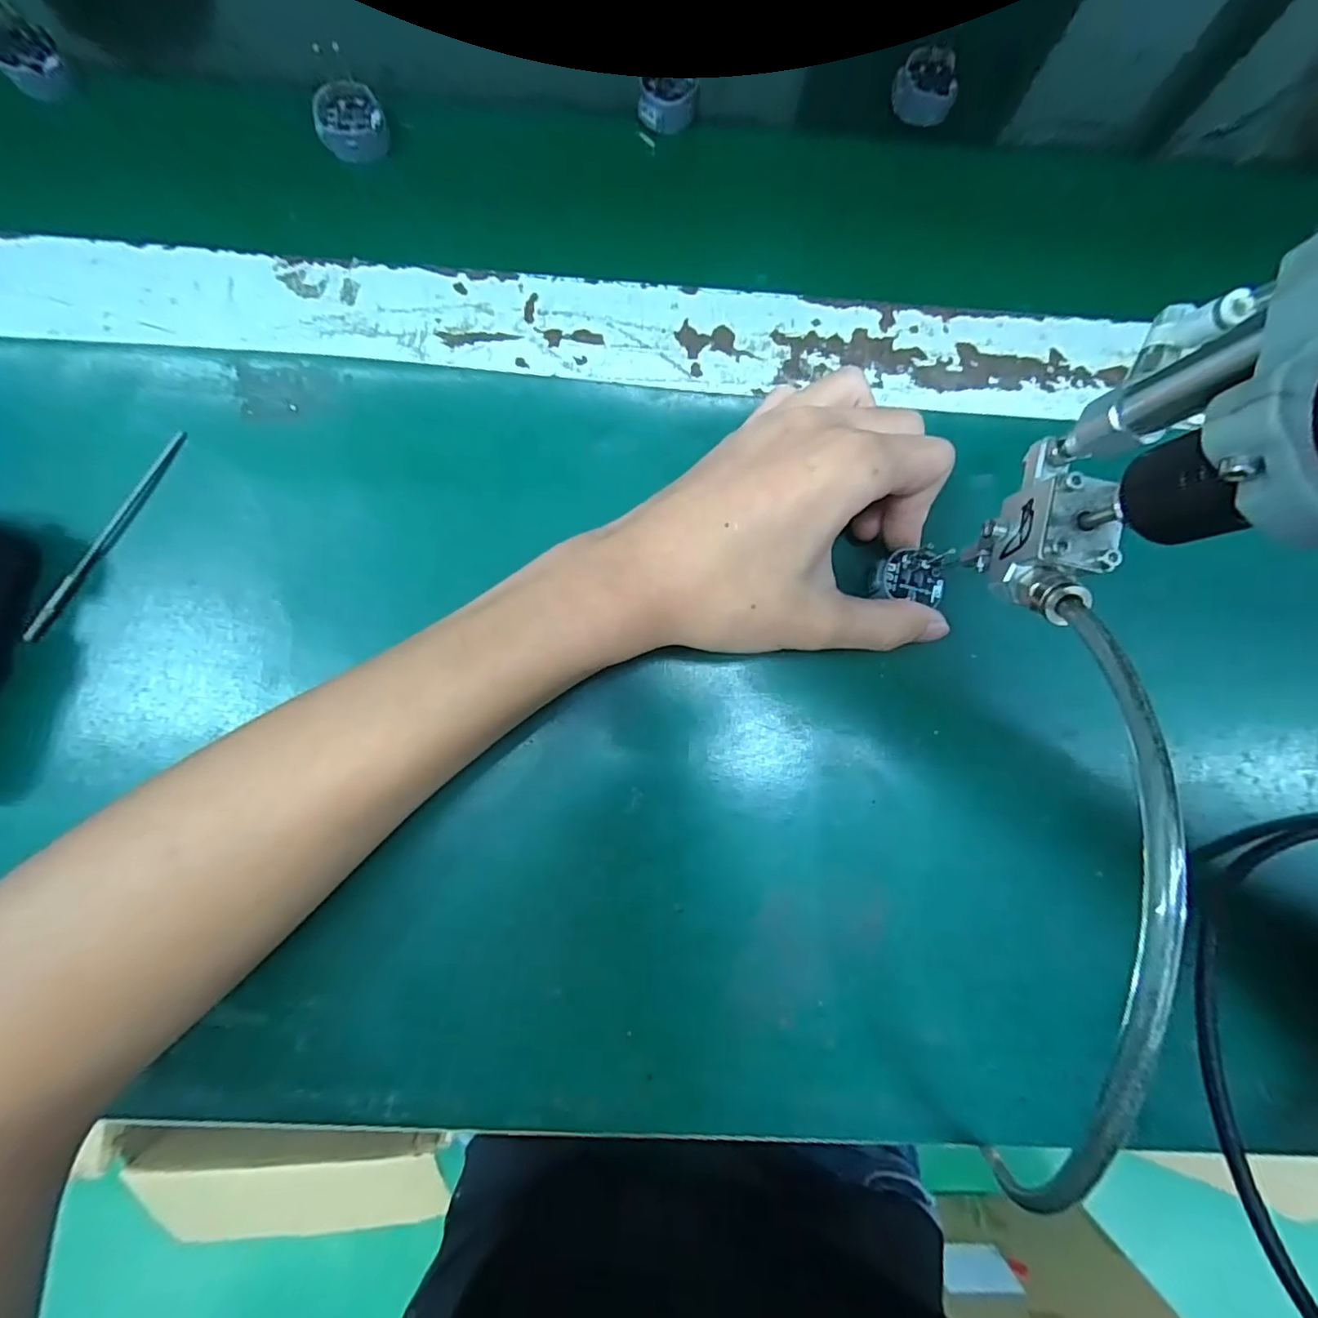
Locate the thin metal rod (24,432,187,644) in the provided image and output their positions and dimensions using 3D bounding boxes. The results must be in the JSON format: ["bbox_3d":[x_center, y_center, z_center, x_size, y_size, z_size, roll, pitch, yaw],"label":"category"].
[{"bbox_3d":[-0.218,-0.050,0.221,0.008,0.004,0.097,33,84,1],"label":"thin metal rod"}]

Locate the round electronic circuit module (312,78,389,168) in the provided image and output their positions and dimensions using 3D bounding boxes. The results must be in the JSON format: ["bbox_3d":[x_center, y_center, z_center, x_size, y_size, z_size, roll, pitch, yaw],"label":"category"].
[{"bbox_3d":[-0.137,-0.239,0.252,0.029,0.016,0.027,0,85,-2],"label":"round electronic circuit module"}]

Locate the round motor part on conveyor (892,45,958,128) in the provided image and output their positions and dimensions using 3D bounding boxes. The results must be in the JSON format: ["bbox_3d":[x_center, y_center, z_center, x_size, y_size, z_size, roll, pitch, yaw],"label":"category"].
[{"bbox_3d":[0.125,-0.268,0.262,0.028,0.013,0.026,0,85,-2],"label":"round motor part on conveyor"}]

